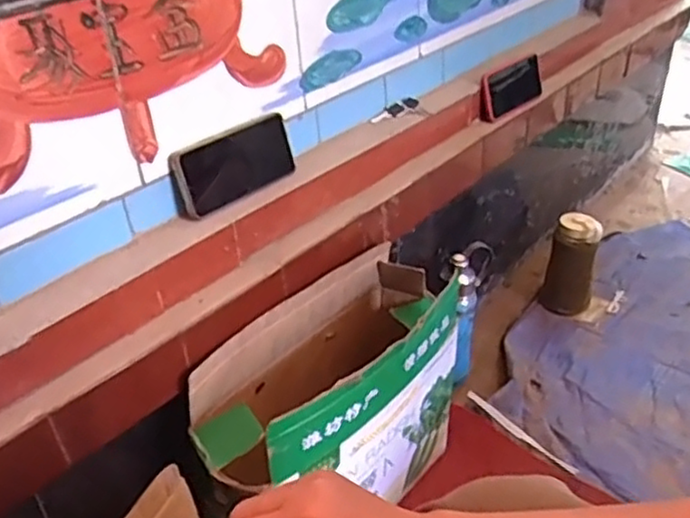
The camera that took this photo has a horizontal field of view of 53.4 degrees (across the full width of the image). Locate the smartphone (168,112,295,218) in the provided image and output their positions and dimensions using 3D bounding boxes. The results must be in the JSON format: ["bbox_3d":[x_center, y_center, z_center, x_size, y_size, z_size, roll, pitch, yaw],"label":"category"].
[{"bbox_3d":[-0.125,-0.113,0.802,0.009,0.079,0.169,4,27,43],"label":"smartphone"}]

